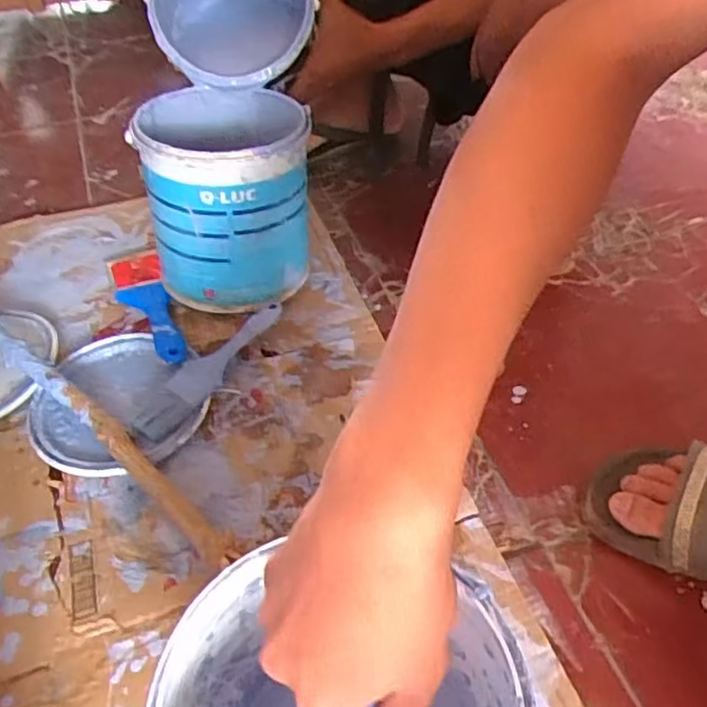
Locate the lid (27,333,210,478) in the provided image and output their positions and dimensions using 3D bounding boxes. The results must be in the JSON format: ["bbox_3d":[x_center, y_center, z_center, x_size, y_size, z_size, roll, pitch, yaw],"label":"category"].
[{"bbox_3d":[-0.235,0.047,0.664,0.169,0.026,0.163,-2,46,2],"label":"lid"}]

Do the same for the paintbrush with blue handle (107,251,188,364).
[{"bbox_3d":[-0.233,-0.056,0.758,0.056,0.035,0.226,-19,48,-15],"label":"paintbrush with blue handle"}]

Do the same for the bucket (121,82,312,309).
[{"bbox_3d":[-0.131,-0.168,0.744,0.171,0.201,0.188,-6,46,-2],"label":"bucket"}]

